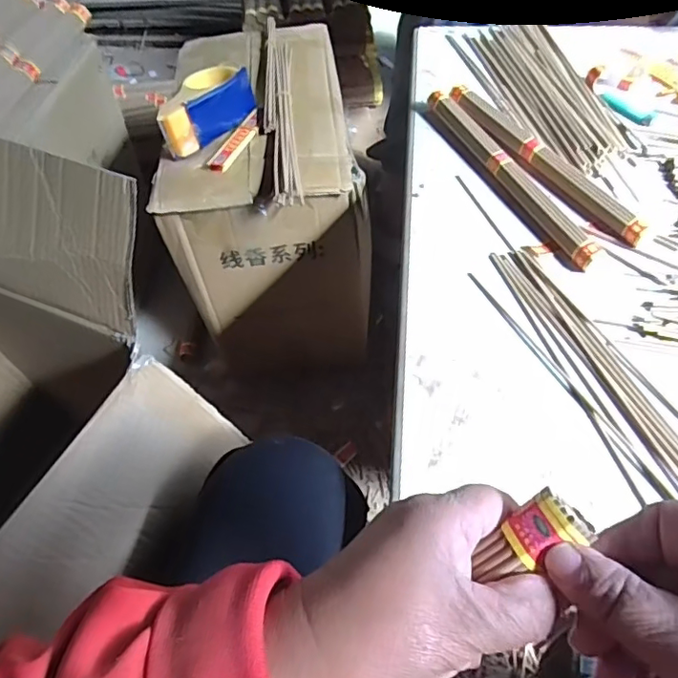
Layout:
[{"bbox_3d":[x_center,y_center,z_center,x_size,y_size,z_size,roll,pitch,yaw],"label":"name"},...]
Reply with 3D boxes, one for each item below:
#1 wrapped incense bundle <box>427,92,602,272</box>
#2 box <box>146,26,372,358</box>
[{"bbox_3d":[0.185,-0.189,0.614,0.025,0.024,0.307,-22,57,-11],"label":"wrapped incense bundle"},{"bbox_3d":[-0.103,-0.243,0.924,0.268,0.335,0.415,-5,55,1],"label":"box"}]

